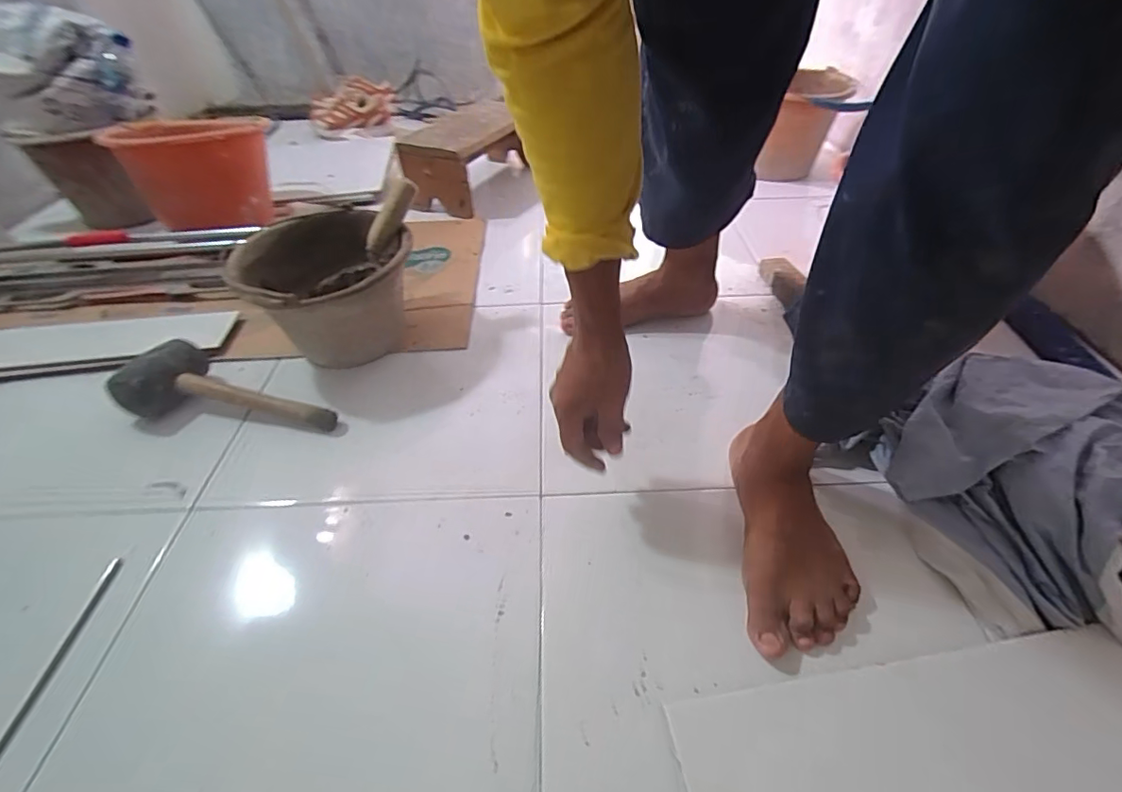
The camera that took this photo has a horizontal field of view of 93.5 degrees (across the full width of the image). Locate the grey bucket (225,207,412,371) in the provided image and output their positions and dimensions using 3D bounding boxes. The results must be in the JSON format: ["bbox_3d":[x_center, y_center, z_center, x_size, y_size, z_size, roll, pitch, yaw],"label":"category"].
[{"bbox_3d":[-0.345,-0.154,0.798,0.230,0.161,0.249,-29,48,-26],"label":"grey bucket"}]

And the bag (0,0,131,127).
[{"bbox_3d":[-1.044,-0.651,1.045,0.303,0.186,0.155,-4,42,-1],"label":"bag"}]

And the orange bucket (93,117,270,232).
[{"bbox_3d":[-0.700,-0.444,1.037,0.206,0.177,0.238,-6,42,-6],"label":"orange bucket"}]

